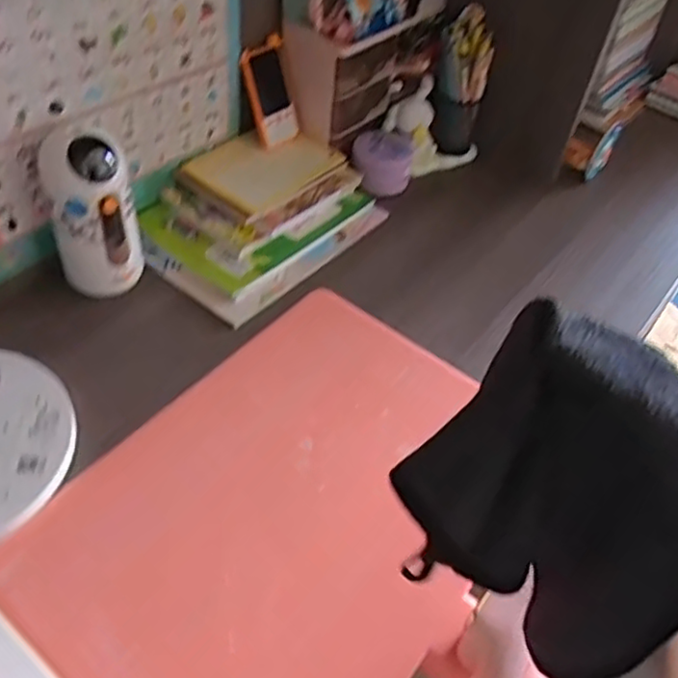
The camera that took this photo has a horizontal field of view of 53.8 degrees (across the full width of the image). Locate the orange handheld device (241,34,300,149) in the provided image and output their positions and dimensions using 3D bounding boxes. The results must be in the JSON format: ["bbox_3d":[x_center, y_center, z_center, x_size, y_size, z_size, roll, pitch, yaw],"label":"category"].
[{"bbox_3d":[-0.085,-0.311,0.853,0.019,0.123,0.068,15,46,35],"label":"orange handheld device"}]

